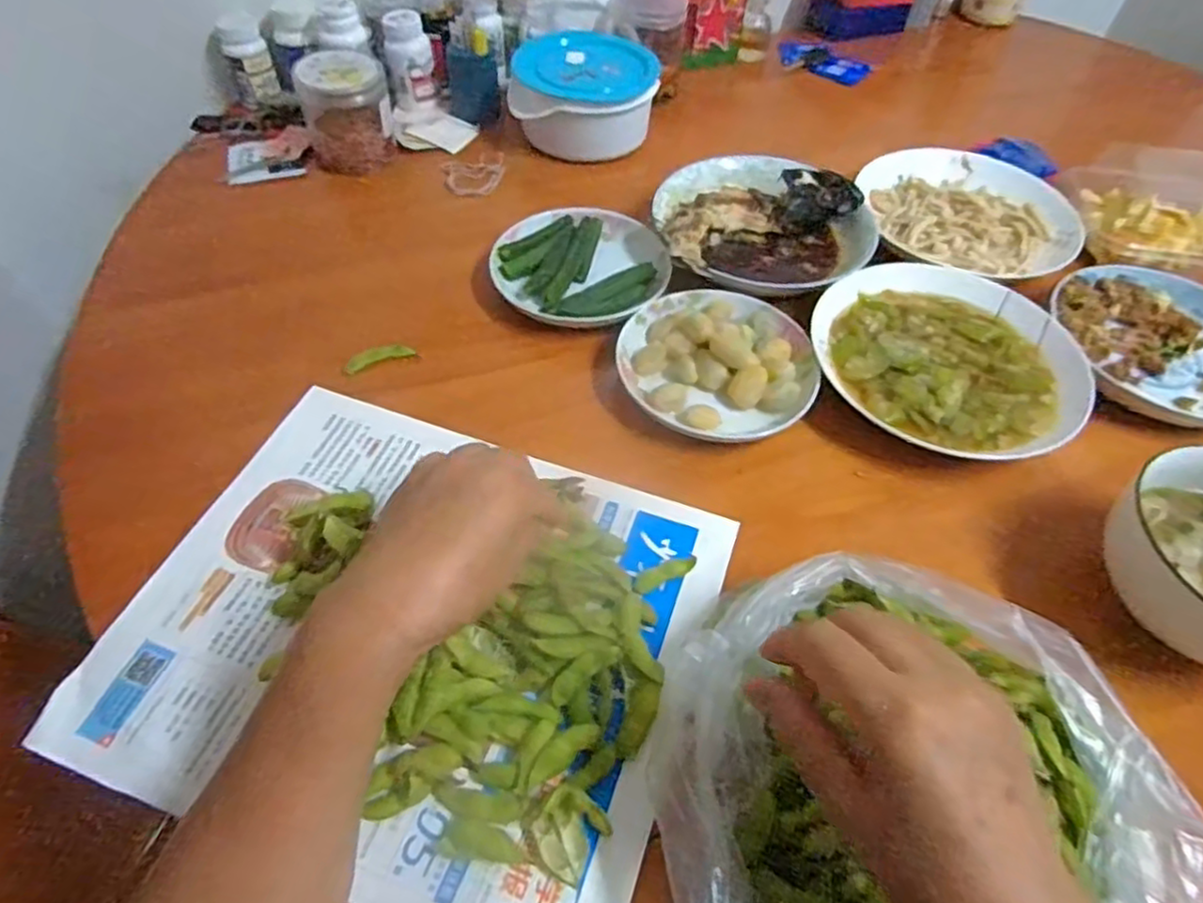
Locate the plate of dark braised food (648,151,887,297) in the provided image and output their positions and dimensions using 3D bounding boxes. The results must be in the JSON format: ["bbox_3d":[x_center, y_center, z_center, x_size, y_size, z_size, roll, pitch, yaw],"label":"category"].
[{"bbox_3d":[0.149,-0.222,0.623,0.192,0.036,0.193,0,58,-1],"label":"plate of dark braised food"}]

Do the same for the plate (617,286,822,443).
[{"bbox_3d":[0.093,-0.077,0.529,0.149,0.037,0.137,1,53,-2],"label":"plate"}]

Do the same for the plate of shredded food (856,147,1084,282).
[{"bbox_3d":[0.354,-0.234,0.661,0.203,0.029,0.178,24,55,15],"label":"plate of shredded food"}]

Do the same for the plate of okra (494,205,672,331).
[{"bbox_3d":[-0.016,-0.169,0.594,0.149,0.029,0.144,1,53,-2],"label":"plate of okra"}]

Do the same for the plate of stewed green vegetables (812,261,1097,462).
[{"bbox_3d":[0.275,-0.078,0.540,0.202,0.029,0.184,1,53,-2],"label":"plate of stewed green vegetables"}]

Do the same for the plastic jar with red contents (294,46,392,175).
[{"bbox_3d":[-0.261,-0.347,0.687,0.081,0.083,0.069,-25,57,-20],"label":"plastic jar with red contents"}]

